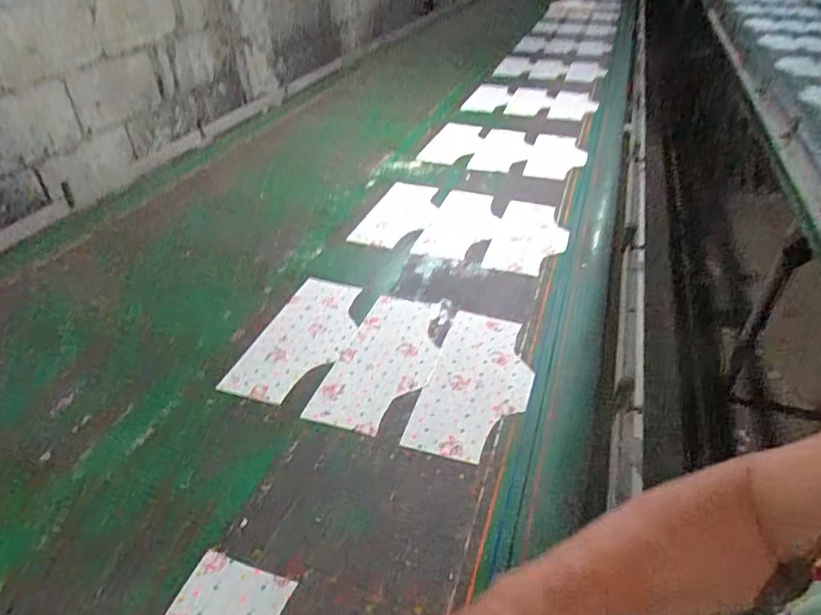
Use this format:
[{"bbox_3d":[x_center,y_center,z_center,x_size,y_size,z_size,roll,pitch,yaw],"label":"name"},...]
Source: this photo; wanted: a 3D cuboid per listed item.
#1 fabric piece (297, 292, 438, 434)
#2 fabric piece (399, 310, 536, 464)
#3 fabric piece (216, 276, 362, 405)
[{"bbox_3d":[-0.038,0.079,0.856,0.148,0.005,0.306,12,39,16],"label":"fabric piece"},{"bbox_3d":[0.106,0.110,0.820,0.149,0.011,0.306,12,37,13],"label":"fabric piece"},{"bbox_3d":[-0.176,0.042,0.900,0.143,0.011,0.298,14,39,18],"label":"fabric piece"}]

